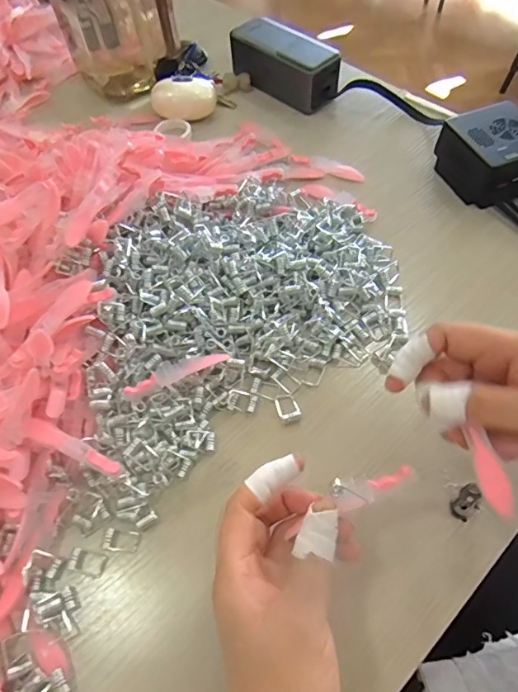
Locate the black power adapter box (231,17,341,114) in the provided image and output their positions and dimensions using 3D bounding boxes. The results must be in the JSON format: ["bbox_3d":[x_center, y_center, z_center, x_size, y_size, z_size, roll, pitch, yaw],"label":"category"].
[{"bbox_3d":[0.031,-0.326,0.539,0.126,0.050,0.057,39,69,22],"label":"black power adapter box"}]

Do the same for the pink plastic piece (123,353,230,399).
[{"bbox_3d":[-0.060,0.018,0.339,0.076,0.013,0.013,-28,62,-13],"label":"pink plastic piece"}]

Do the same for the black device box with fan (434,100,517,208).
[{"bbox_3d":[0.223,-0.179,0.441,0.073,0.049,0.085,-23,61,-10],"label":"black device box with fan"}]

